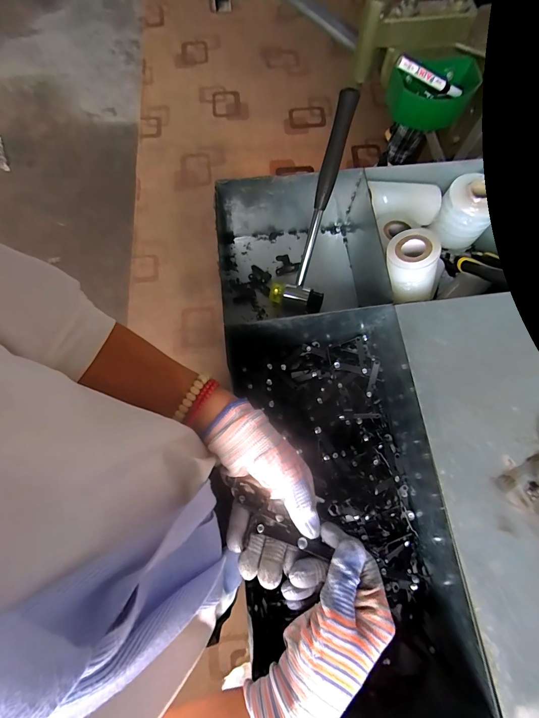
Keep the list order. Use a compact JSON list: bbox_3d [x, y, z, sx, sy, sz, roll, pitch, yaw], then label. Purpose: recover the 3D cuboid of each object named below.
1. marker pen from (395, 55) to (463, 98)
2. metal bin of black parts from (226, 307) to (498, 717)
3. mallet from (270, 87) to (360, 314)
[{"bbox_3d":[0.278,-0.485,0.579,0.140,0.018,0.015,6,73,-22],"label":"marker pen"},{"bbox_3d":[0.084,0.153,0.392,0.236,0.104,0.429,-6,74,-2],"label":"metal bin of black parts"},{"bbox_3d":[0.067,-0.201,0.457,0.074,0.025,0.267,14,114,2],"label":"mallet"}]

